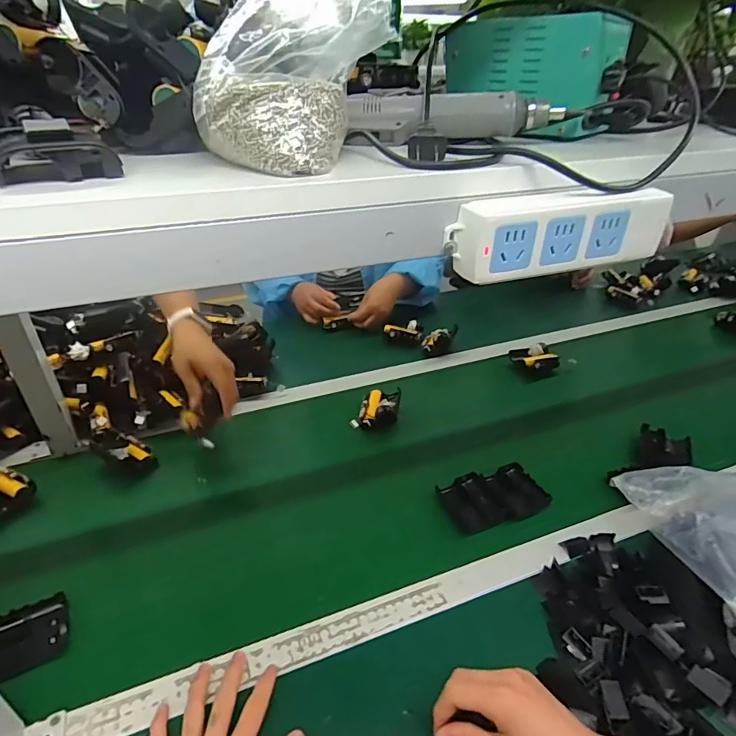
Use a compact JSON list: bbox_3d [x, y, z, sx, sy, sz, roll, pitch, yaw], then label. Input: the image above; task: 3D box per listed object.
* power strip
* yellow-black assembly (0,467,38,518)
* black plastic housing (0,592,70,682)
[{"bbox_3d":[0.150,-0.106,0.355,0.185,0.053,0.034,-13,35,-18],"label":"power strip"},{"bbox_3d":[-0.514,0.174,0.664,0.063,0.050,0.073,25,40,33],"label":"yellow-black assembly"},{"bbox_3d":[-0.362,0.285,0.506,0.078,0.028,0.065,-17,42,-25],"label":"black plastic housing"}]

